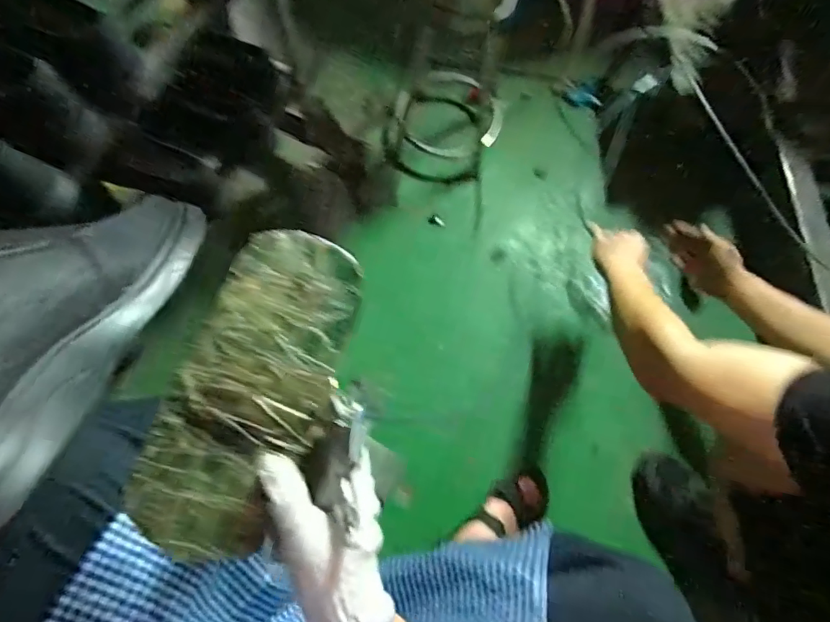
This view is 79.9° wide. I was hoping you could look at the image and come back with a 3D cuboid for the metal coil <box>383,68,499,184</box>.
[{"bbox_3d":[0.059,-0.440,1.191,0.270,0.095,0.269,1,69,-2],"label":"metal coil"}]

